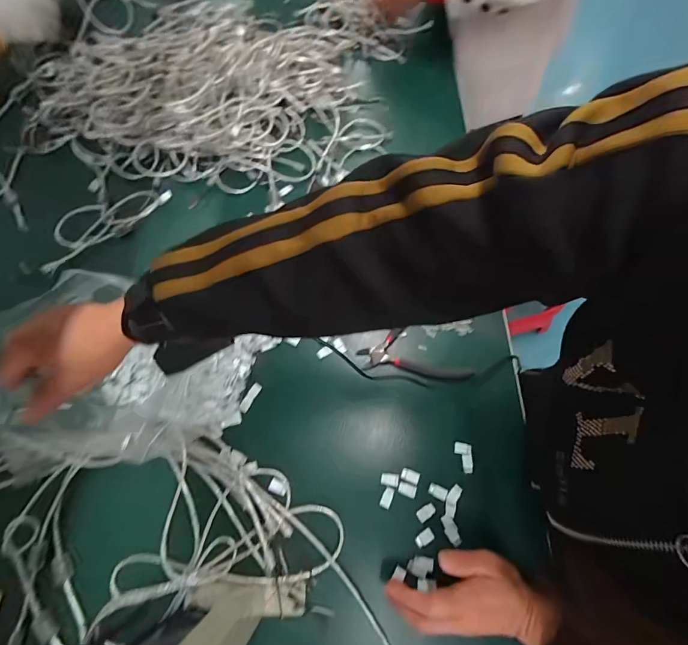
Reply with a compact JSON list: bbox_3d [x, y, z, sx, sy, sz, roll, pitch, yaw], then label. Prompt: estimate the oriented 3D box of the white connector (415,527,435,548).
[{"bbox_3d":[0.093,0.247,0.417,0.023,0.004,0.012,-30,72,-11],"label":"white connector"}]

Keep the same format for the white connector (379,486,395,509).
[{"bbox_3d":[0.052,0.210,0.436,0.012,0.004,0.024,27,59,10],"label":"white connector"}]

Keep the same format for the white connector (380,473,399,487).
[{"bbox_3d":[0.056,0.191,0.444,0.022,0.004,0.015,6,67,0],"label":"white connector"}]

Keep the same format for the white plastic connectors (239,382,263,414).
[{"bbox_3d":[-0.123,0.099,0.480,0.012,0.009,0.041,25,68,8],"label":"white plastic connectors"}]

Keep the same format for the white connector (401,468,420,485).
[{"bbox_3d":[0.081,0.187,0.444,0.021,0.005,0.014,20,68,6],"label":"white connector"}]

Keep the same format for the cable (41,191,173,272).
[{"bbox_3d":[-0.387,-0.171,0.581,0.210,0.025,0.109,-32,72,-15],"label":"cable"}]

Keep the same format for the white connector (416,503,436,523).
[{"bbox_3d":[0.097,0.223,0.428,0.023,0.004,0.013,-31,72,-12],"label":"white connector"}]

